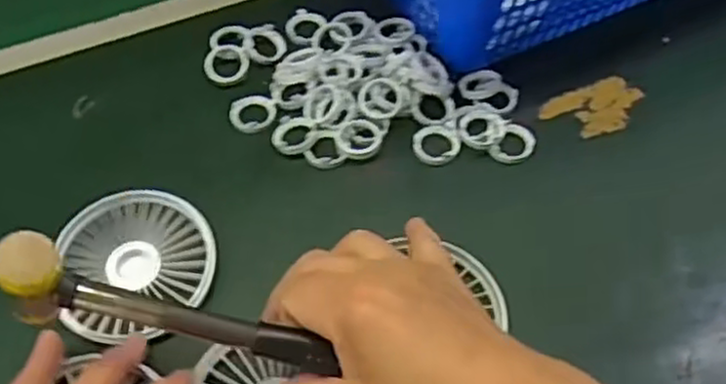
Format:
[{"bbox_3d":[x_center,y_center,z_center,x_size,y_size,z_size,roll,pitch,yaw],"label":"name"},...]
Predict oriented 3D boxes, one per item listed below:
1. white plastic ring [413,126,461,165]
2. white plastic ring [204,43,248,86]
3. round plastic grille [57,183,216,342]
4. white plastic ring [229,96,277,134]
[{"bbox_3d":[0.045,-0.029,0.447,0.028,0.007,0.025,5,54,4],"label":"white plastic ring"},{"bbox_3d":[-0.091,-0.085,0.481,0.028,0.006,0.032,0,54,0],"label":"white plastic ring"},{"bbox_3d":[-0.124,0.038,0.397,0.084,0.016,0.083,0,54,0],"label":"round plastic grille"},{"bbox_3d":[-0.070,-0.050,0.464,0.029,0.004,0.029,0,54,0],"label":"white plastic ring"}]

